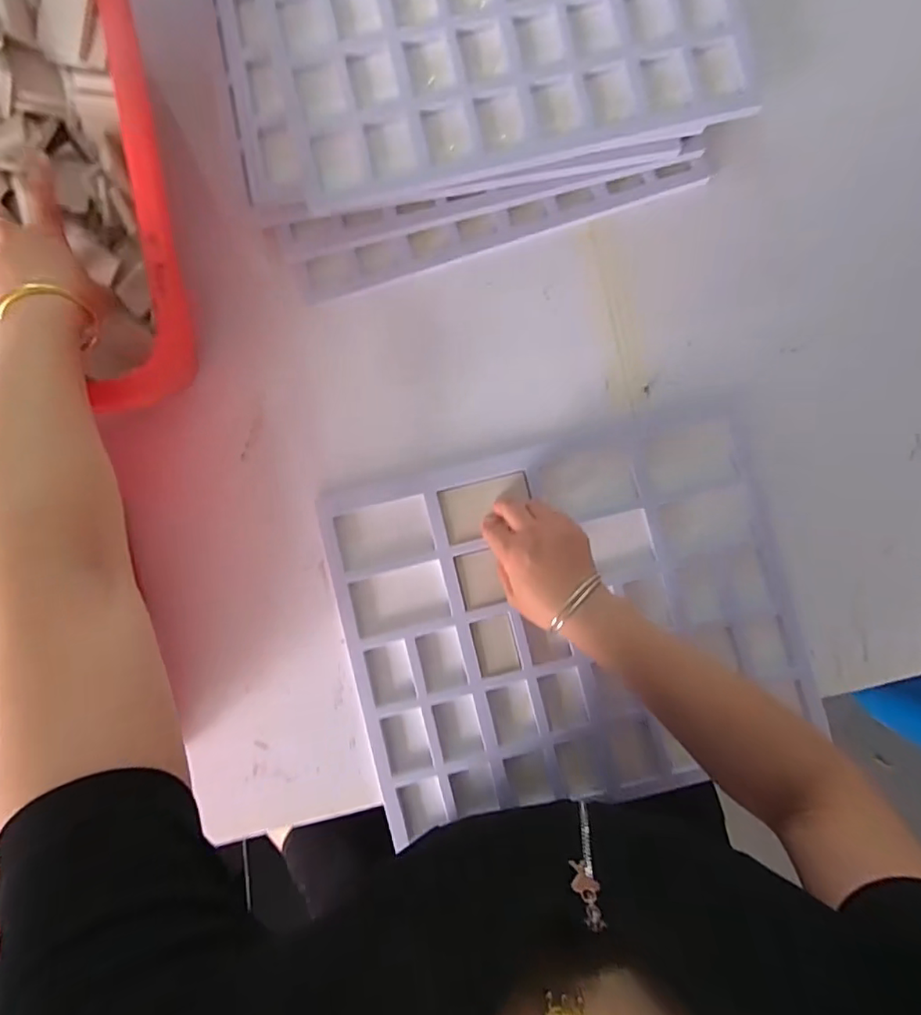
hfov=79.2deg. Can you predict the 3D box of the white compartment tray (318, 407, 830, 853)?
[{"bbox_3d":[0.106,0.107,0.538,0.415,0.031,0.335,-13,89,0],"label":"white compartment tray"}]

